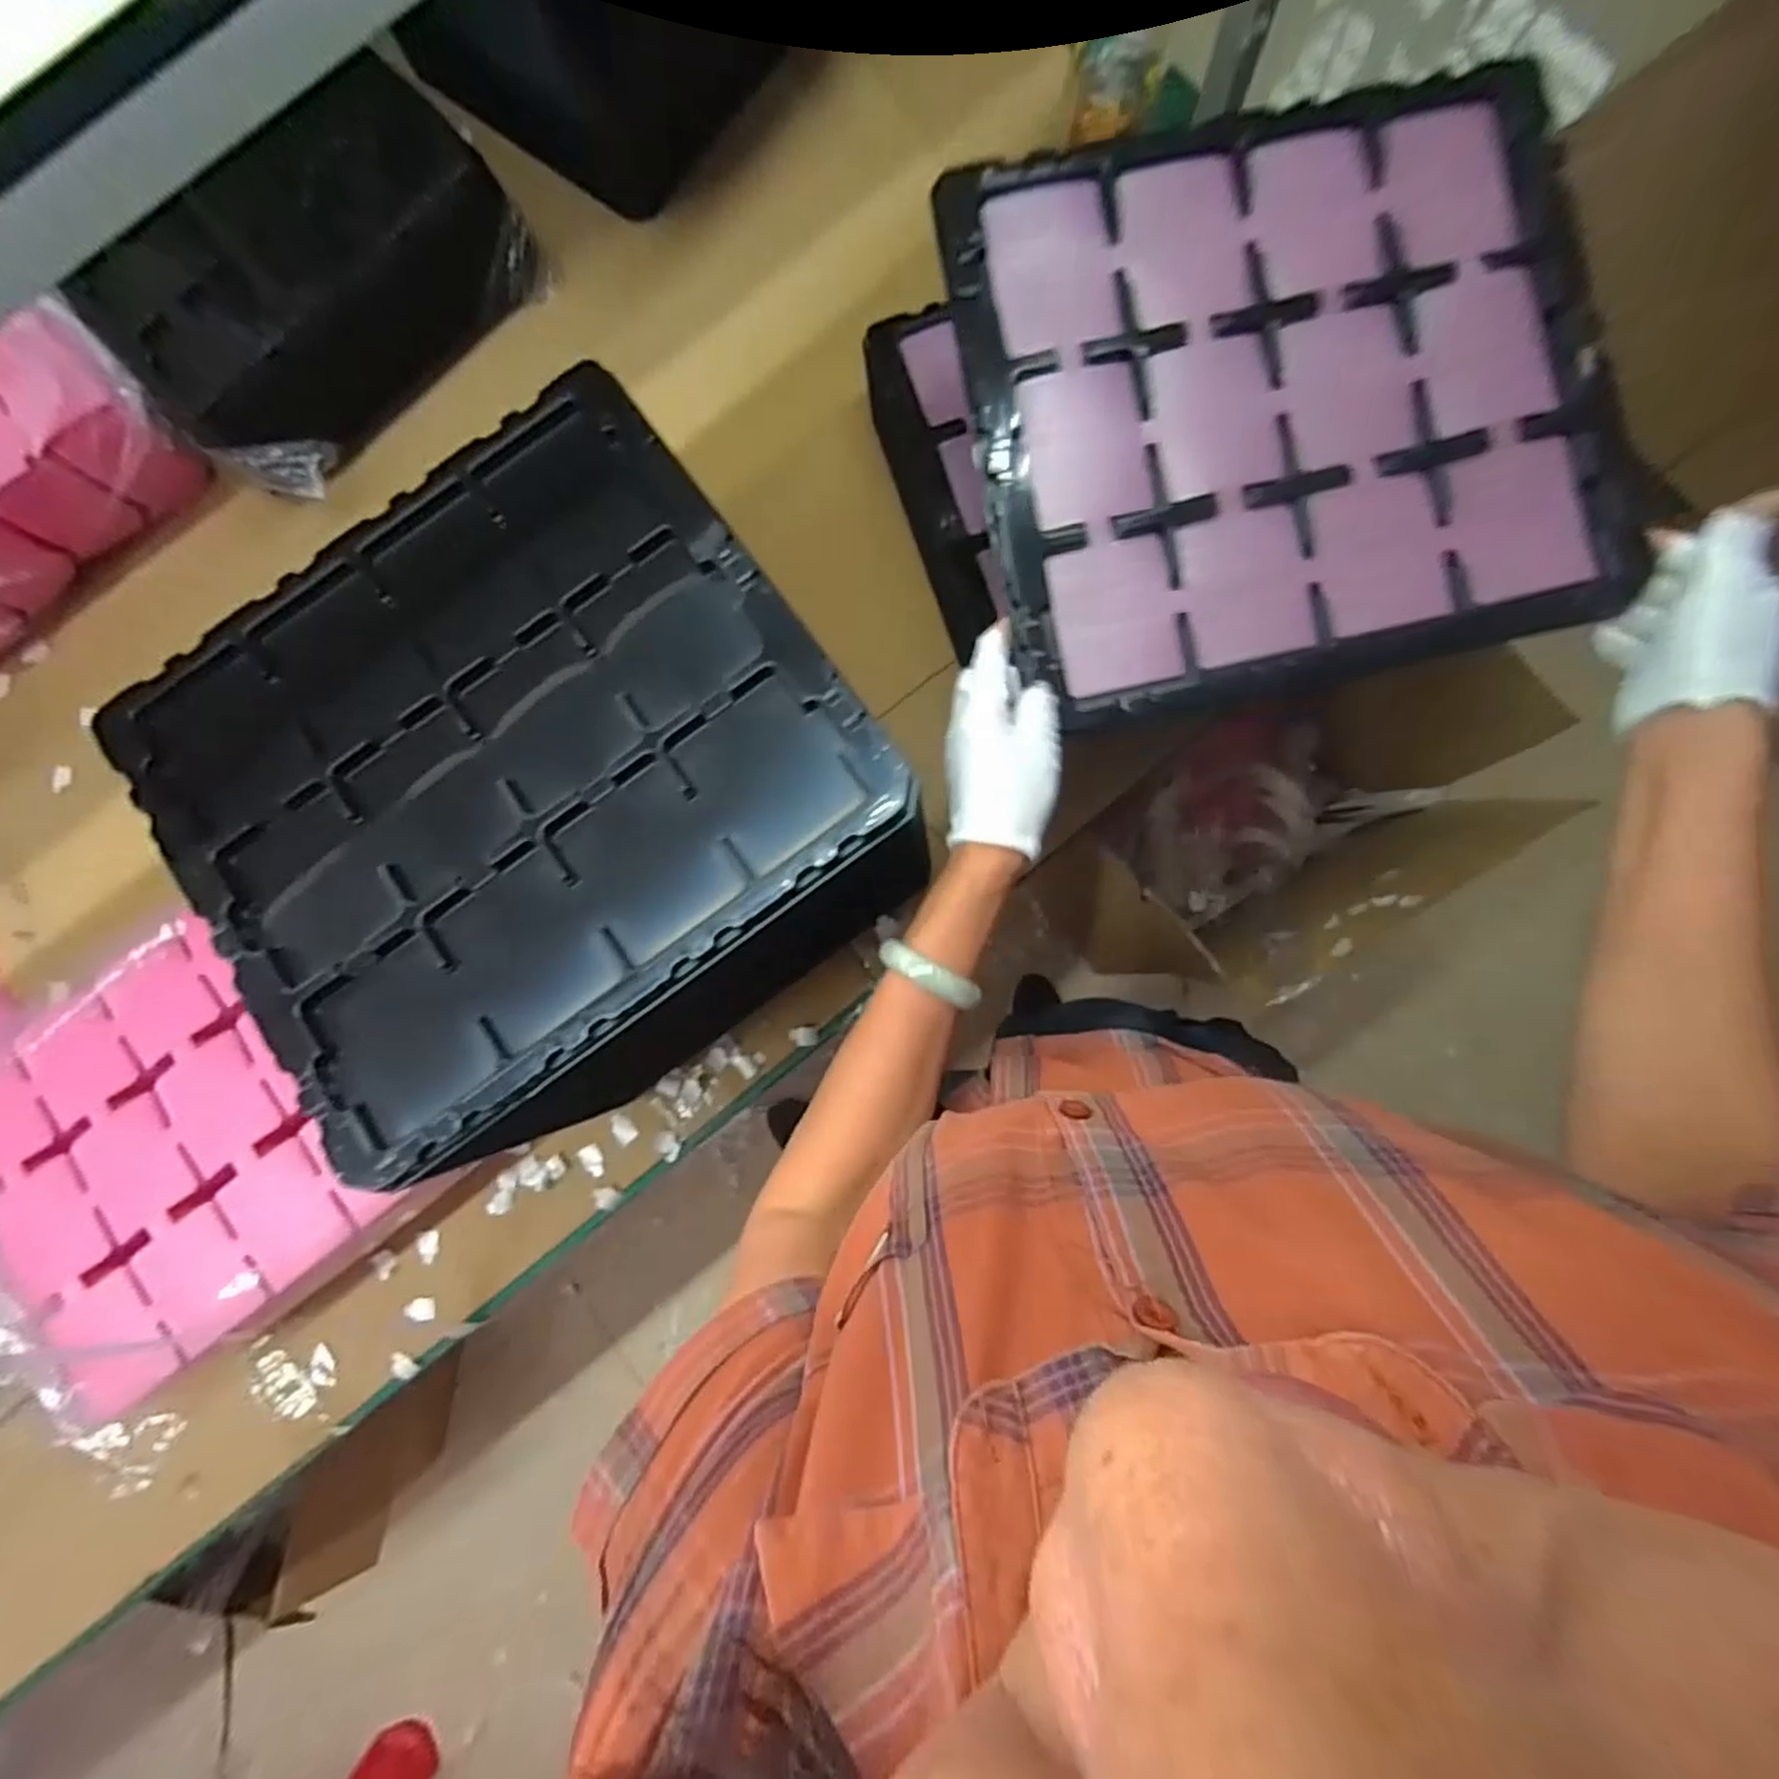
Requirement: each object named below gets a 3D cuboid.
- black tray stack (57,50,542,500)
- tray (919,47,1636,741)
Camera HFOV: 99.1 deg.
[{"bbox_3d":[-0.530,-0.561,0.713,0.167,0.148,0.358,41,88,6],"label":"black tray stack"},{"bbox_3d":[0.235,-0.298,0.466,0.363,0.054,0.333,-12,84,2],"label":"tray"}]

